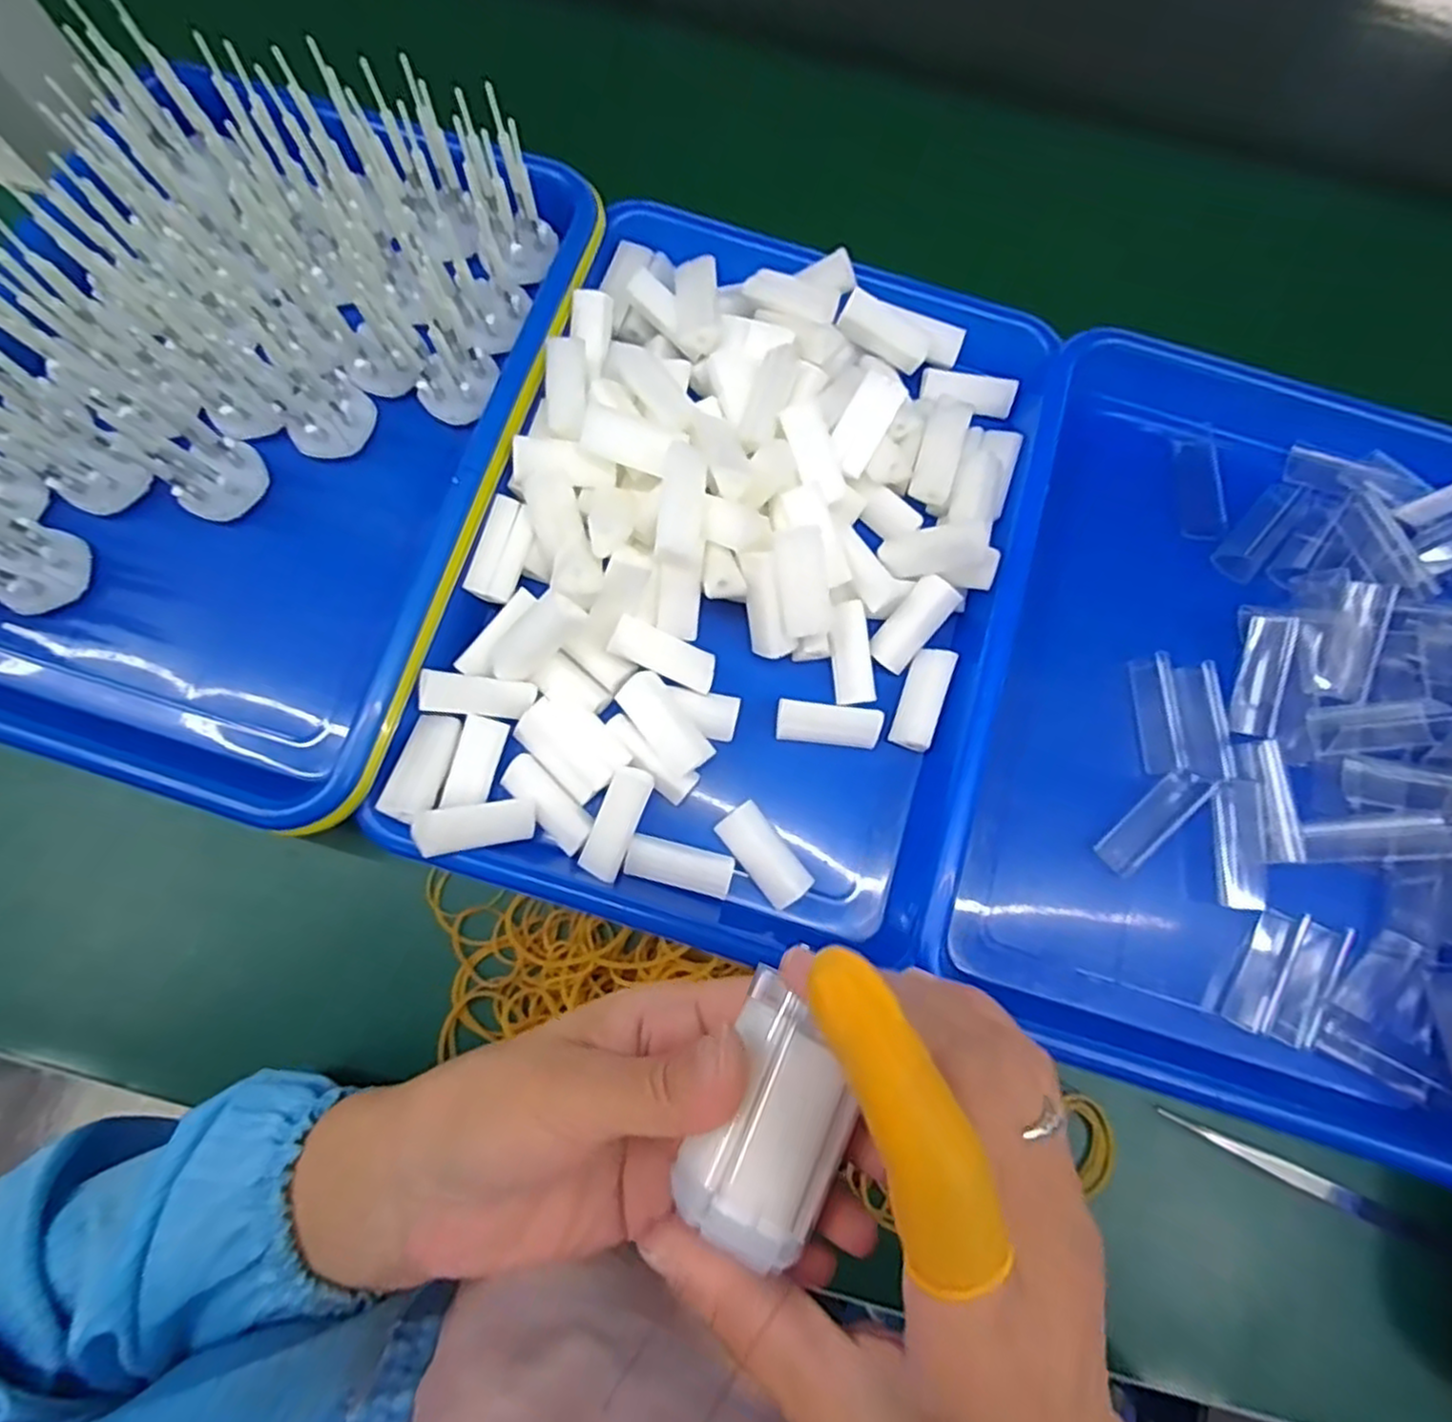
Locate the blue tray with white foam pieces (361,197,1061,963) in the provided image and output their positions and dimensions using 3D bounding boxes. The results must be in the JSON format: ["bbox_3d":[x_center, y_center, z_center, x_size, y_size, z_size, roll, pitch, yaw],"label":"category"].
[{"bbox_3d":[0.009,-0.069,0.324,0.229,0.051,0.327,17,76,2],"label":"blue tray with white foam pieces"}]

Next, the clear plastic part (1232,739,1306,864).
[{"bbox_3d":[0.236,0.040,0.318,0.020,0.007,0.053,-4,77,-3],"label":"clear plastic part"}]

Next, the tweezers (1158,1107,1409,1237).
[{"bbox_3d":[0.236,0.193,0.304,0.110,0.007,0.008,25,77,4],"label":"tweezers"}]

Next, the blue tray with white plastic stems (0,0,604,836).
[{"bbox_3d":[-0.212,-0.137,0.315,0.238,0.081,0.336,19,77,3],"label":"blue tray with white plastic stems"}]

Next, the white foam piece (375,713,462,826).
[{"bbox_3d":[-0.125,0.023,0.297,0.019,0.009,0.045,13,62,1],"label":"white foam piece"}]

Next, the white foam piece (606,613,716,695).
[{"bbox_3d":[-0.027,-0.024,0.320,0.047,0.013,0.019,23,76,-7],"label":"white foam piece"}]

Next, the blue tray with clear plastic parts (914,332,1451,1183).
[{"bbox_3d":[0.237,-0.006,0.325,0.240,0.034,0.341,18,76,2],"label":"blue tray with clear plastic parts"}]

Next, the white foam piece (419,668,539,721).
[{"bbox_3d":[-0.105,-0.006,0.307,0.046,0.006,0.017,6,75,-21],"label":"white foam piece"}]

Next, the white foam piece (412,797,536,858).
[{"bbox_3d":[-0.101,0.046,0.295,0.047,0.007,0.018,-7,75,-31],"label":"white foam piece"}]

